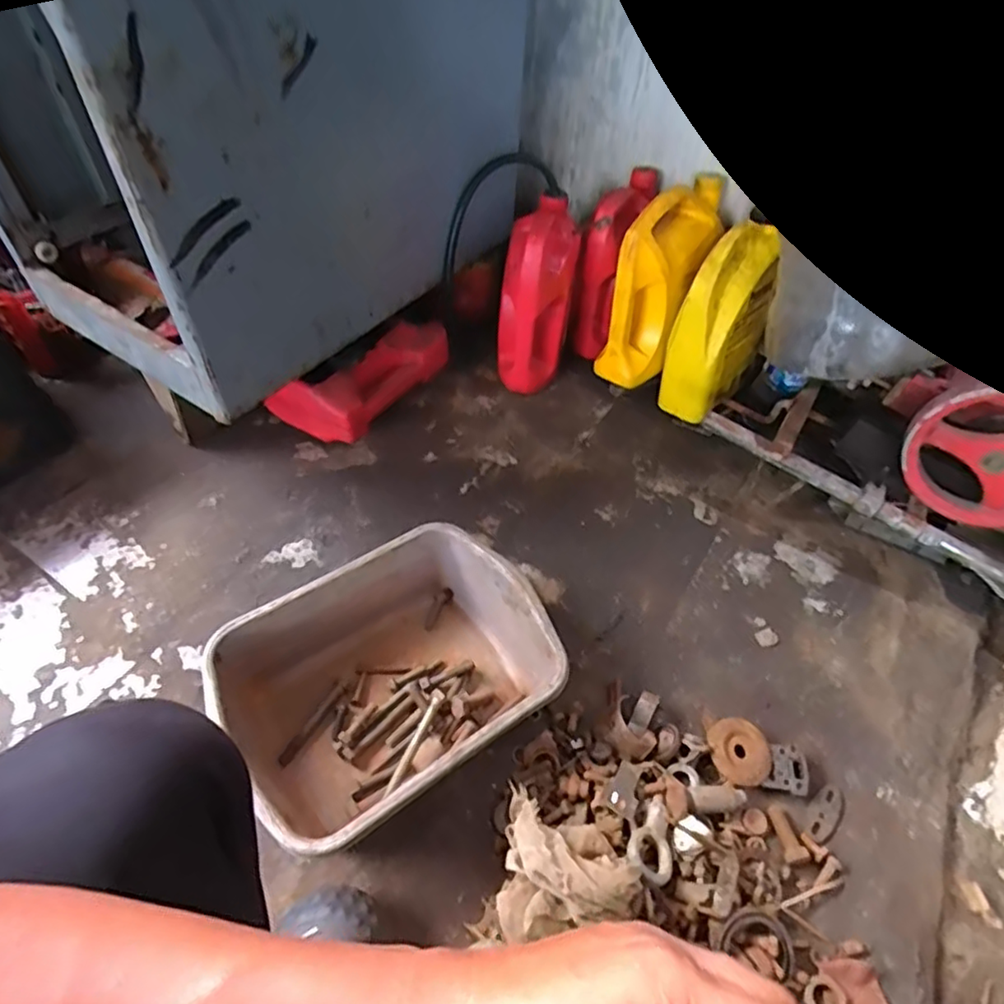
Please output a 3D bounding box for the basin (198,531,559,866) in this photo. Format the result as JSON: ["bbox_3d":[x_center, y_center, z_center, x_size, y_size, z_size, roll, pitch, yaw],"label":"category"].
[{"bbox_3d":[-0.119,0.201,0.705,0.336,0.123,0.261,-29,58,-23],"label":"basin"}]

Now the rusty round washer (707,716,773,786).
[{"bbox_3d":[0.268,0.280,0.694,0.069,0.008,0.070,2,55,-4],"label":"rusty round washer"}]

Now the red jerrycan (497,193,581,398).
[{"bbox_3d":[0.053,-0.309,1.006,0.108,0.303,0.137,10,50,4],"label":"red jerrycan"}]

